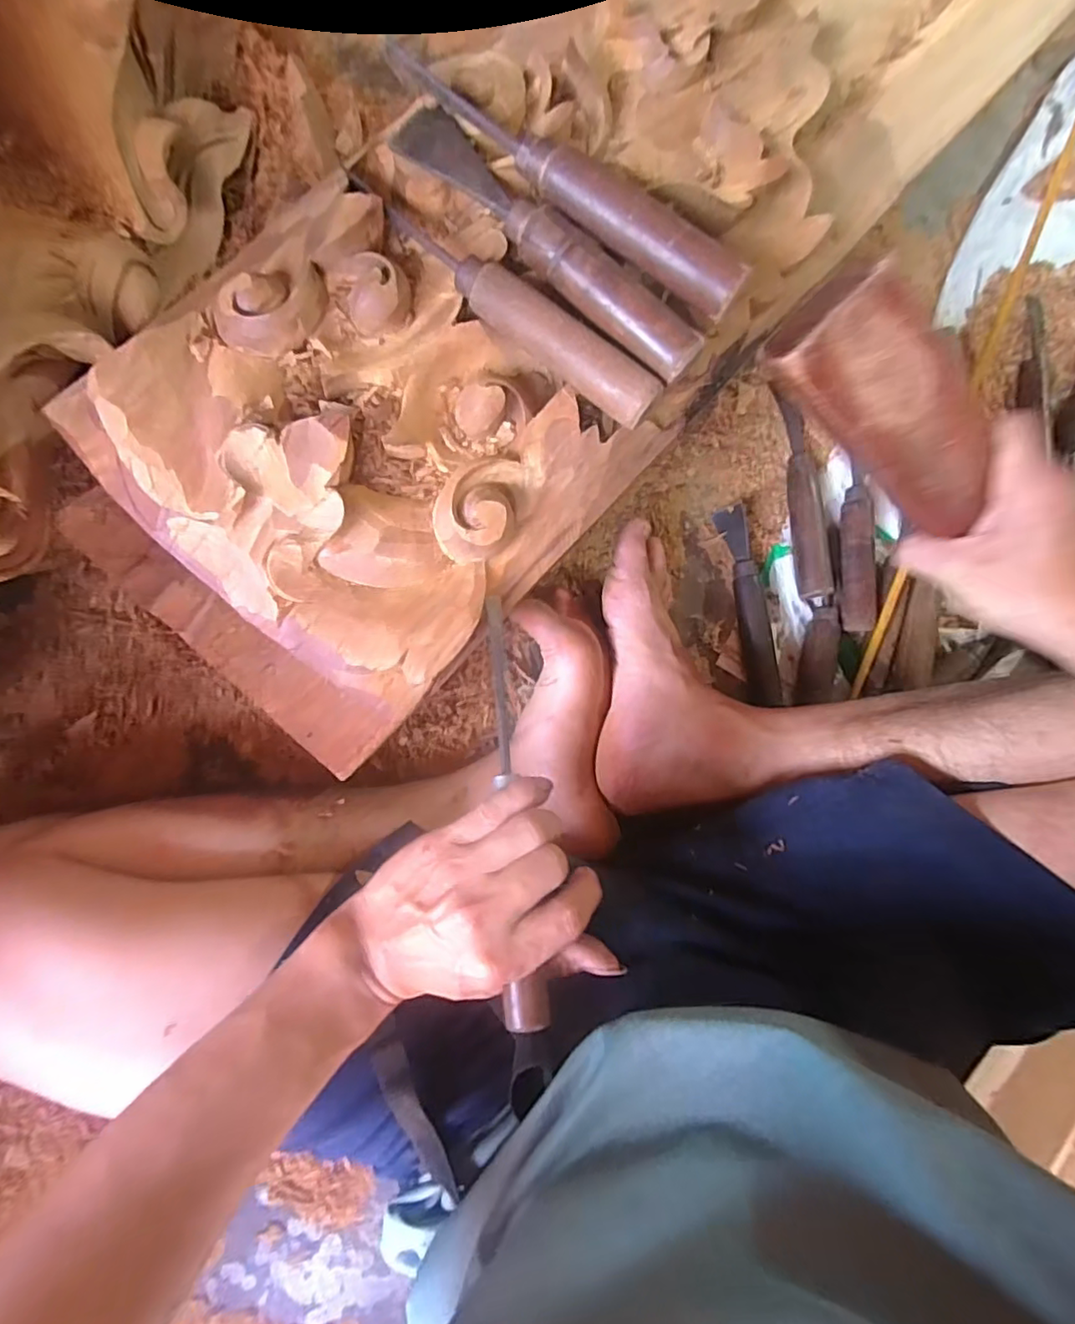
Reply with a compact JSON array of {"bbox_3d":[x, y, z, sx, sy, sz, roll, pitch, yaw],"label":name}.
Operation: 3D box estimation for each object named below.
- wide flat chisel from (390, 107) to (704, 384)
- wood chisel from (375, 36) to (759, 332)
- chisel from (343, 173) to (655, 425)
[{"bbox_3d":[0.004,-0.219,0.316,0.193,0.040,0.029,44,82,-5],"label":"wide flat chisel"},{"bbox_3d":[0.015,-0.254,0.319,0.214,0.049,0.023,37,82,-6],"label":"wood chisel"},{"bbox_3d":[-0.019,-0.191,0.313,0.191,0.034,0.031,37,82,-6],"label":"chisel"}]

